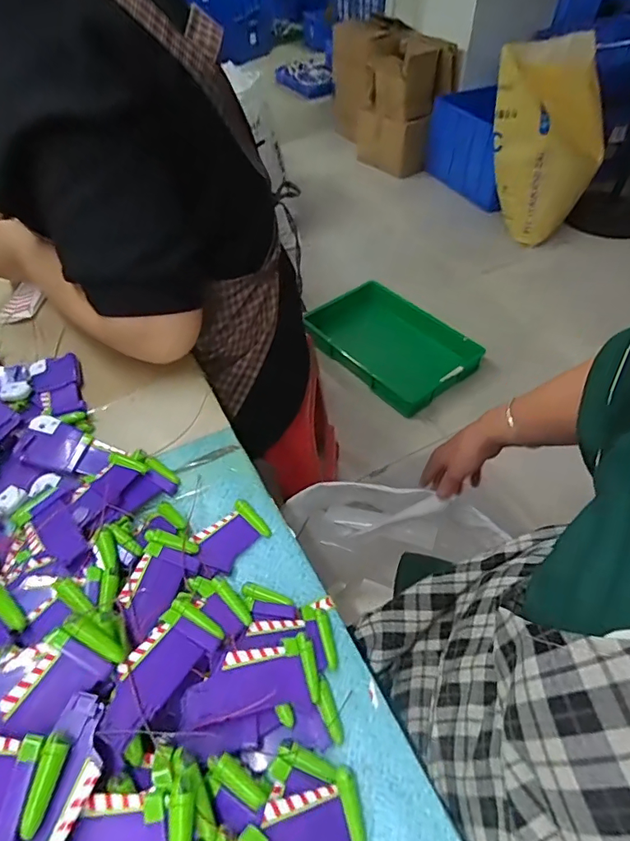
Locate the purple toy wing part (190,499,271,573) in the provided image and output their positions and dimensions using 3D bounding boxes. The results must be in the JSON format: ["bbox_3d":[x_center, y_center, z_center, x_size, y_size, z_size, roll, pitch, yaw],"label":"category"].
[{"bbox_3d":[-0.073,0.101,0.403,0.040,0.018,0.061,35,60,27],"label":"purple toy wing part"}]

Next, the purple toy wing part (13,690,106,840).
[{"bbox_3d":[-0.138,0.192,0.246,0.039,0.017,0.079,8,52,9],"label":"purple toy wing part"}]

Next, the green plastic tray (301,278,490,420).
[{"bbox_3d":[0.257,-0.269,1.625,0.369,0.113,0.543,-37,58,-24],"label":"green plastic tray"}]

